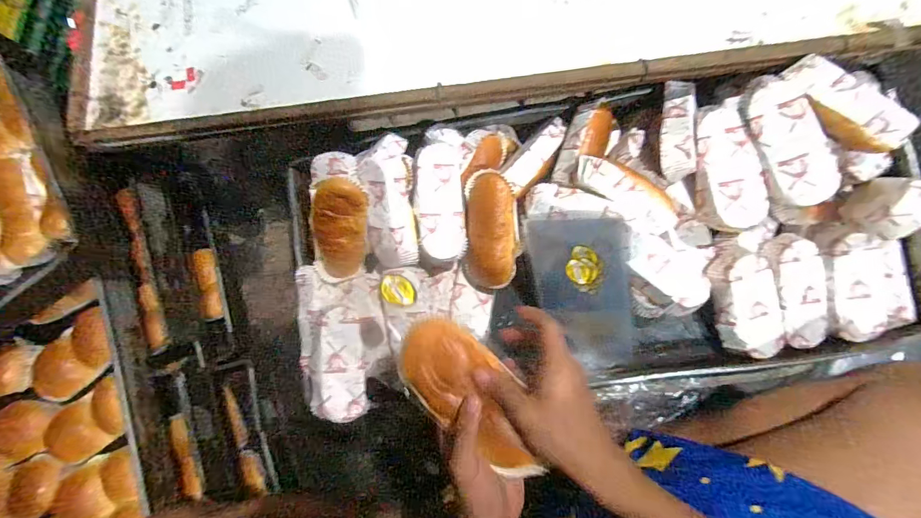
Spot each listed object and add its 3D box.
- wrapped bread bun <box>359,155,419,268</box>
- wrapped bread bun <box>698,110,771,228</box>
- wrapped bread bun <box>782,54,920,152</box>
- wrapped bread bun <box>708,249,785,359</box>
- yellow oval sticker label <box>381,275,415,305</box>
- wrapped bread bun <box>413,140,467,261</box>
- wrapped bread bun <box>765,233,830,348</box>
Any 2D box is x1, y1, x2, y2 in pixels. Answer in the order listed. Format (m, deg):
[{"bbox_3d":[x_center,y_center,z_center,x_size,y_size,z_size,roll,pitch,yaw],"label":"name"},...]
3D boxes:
[{"bbox_3d":[-0.092,-0.061,0.501,0.068,0.045,0.144,-2,107,6],"label":"wrapped bread bun"},{"bbox_3d":[0.313,-0.104,0.467,0.056,0.052,0.143,-19,81,4],"label":"wrapped bread bun"},{"bbox_3d":[0.418,-0.164,0.422,0.143,0.044,0.050,35,88,-3],"label":"wrapped bread bun"},{"bbox_3d":[0.359,0.058,0.496,0.067,0.043,0.141,-22,95,3],"label":"wrapped bread bun"},{"bbox_3d":[-0.057,0.028,0.358,0.029,0.008,0.030,5,52,-11],"label":"yellow oval sticker label"},{"bbox_3d":[-0.025,-0.071,0.494,0.057,0.035,0.139,-4,97,6],"label":"wrapped bread bun"},{"bbox_3d":[0.420,0.041,0.490,0.059,0.038,0.137,-17,96,4],"label":"wrapped bread bun"}]

